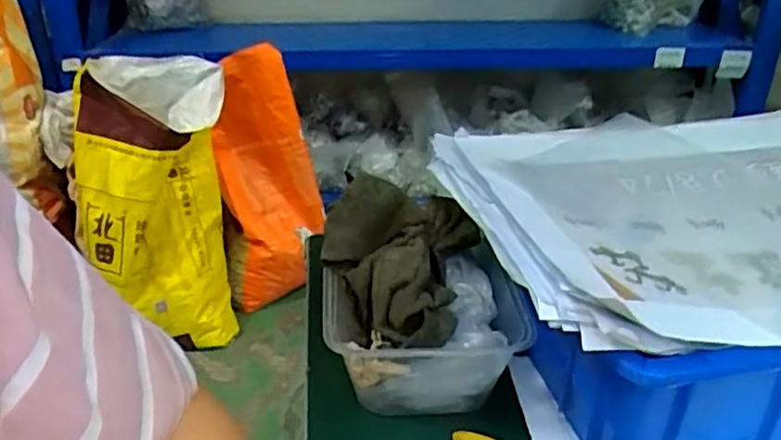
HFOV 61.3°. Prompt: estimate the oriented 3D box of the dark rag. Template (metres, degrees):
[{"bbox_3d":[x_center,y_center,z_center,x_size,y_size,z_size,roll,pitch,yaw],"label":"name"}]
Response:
[{"bbox_3d":[0.003,0.027,0.401,0.089,0.063,0.129,8,29,15],"label":"dark rag"}]

